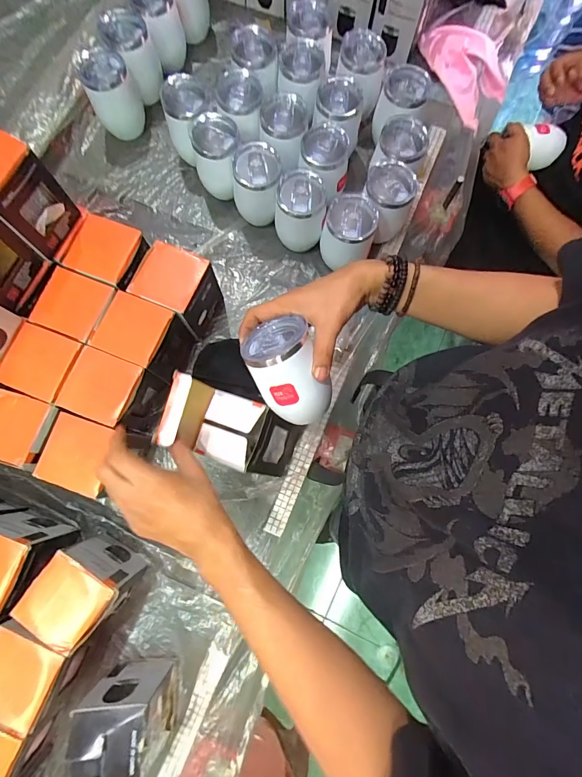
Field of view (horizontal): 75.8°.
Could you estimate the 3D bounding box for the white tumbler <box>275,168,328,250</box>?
[{"bbox_3d":[0.015,-0.289,0.630,0.077,0.112,0.082,0,78,-1],"label":"white tumbler"}]

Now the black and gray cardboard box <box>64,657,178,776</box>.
[{"bbox_3d":[-0.207,0.420,0.475,0.088,0.140,0.089,-1,78,-1],"label":"black and gray cardboard box"}]

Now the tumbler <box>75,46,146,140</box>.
[{"bbox_3d":[-0.317,-0.525,0.674,0.083,0.126,0.084,-3,78,-1],"label":"tumbler"}]

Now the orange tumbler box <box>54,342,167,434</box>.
[{"bbox_3d":[-0.259,0.007,0.563,0.095,0.121,0.093,20,78,3],"label":"orange tumbler box"}]

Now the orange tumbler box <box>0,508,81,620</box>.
[{"bbox_3d":[-0.376,0.234,0.513,0.104,0.118,0.095,19,78,3],"label":"orange tumbler box"}]

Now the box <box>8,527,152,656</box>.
[{"bbox_3d":[-0.275,0.267,0.504,0.101,0.112,0.097,32,79,6],"label":"box"}]

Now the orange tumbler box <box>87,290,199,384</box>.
[{"bbox_3d":[-0.220,-0.072,0.584,0.104,0.118,0.091,23,79,4],"label":"orange tumbler box"}]

